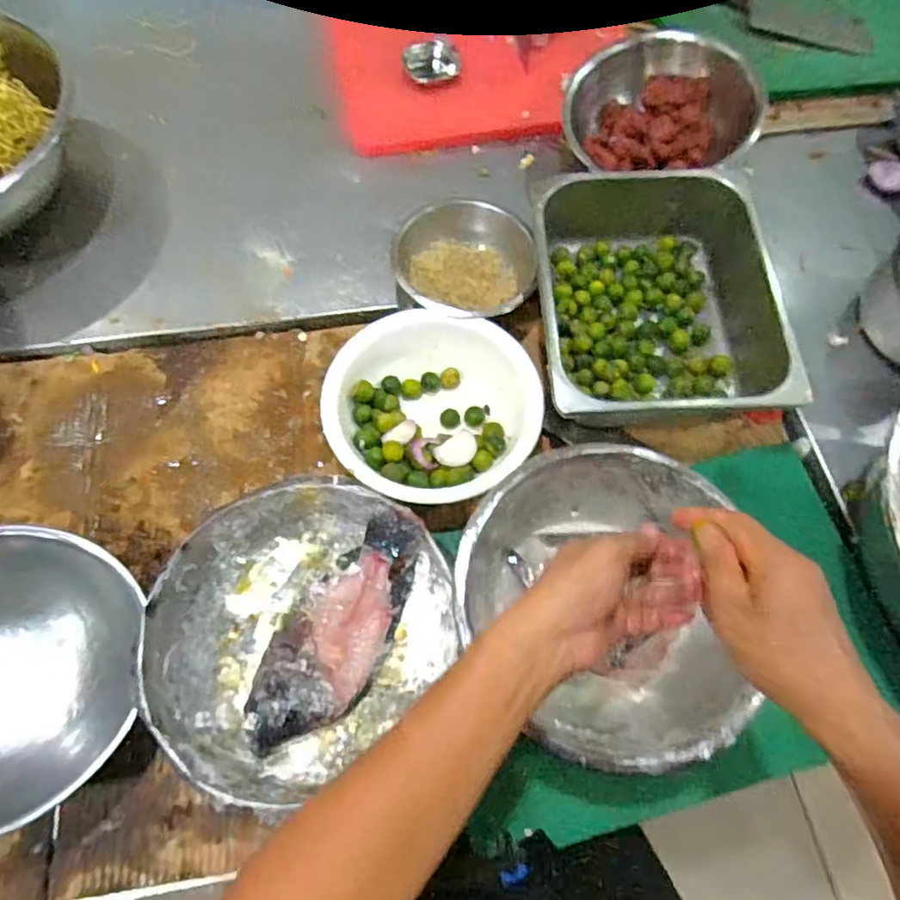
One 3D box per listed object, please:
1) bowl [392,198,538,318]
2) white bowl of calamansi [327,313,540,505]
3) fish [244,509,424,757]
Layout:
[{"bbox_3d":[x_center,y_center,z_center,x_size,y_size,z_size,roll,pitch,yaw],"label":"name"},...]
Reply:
[{"bbox_3d":[0.012,-0.226,0.728,0.152,0.085,0.143,1,67,-2],"label":"bowl"},{"bbox_3d":[-0.016,-0.042,0.669,0.219,0.078,0.203,1,67,-2],"label":"white bowl of calamansi"},{"bbox_3d":[-0.107,0.171,0.571,0.105,0.064,0.239,34,70,11],"label":"fish"}]

